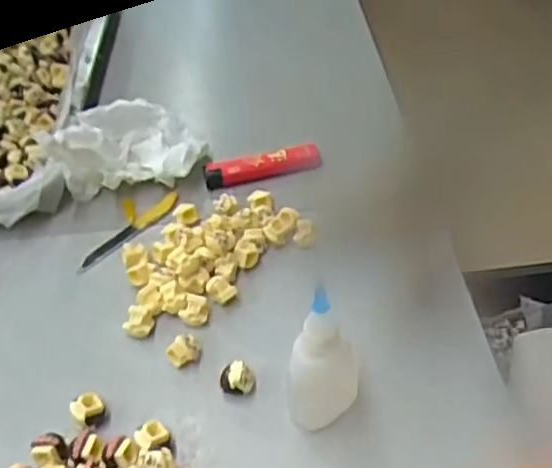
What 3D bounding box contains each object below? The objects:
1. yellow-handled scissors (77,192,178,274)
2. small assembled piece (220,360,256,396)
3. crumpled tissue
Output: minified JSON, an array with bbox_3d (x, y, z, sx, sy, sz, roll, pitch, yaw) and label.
[{"bbox_3d":[-0.096,-0.005,0.415,0.029,0.009,0.080,27,52,27],"label":"yellow-handled scissors"},{"bbox_3d":[-0.019,0.072,0.326,0.017,0.015,0.014,-7,46,-3],"label":"small assembled piece"},{"bbox_3d":[-0.101,-0.068,0.444,0.101,0.047,0.083,-13,45,-10],"label":"crumpled tissue"}]

